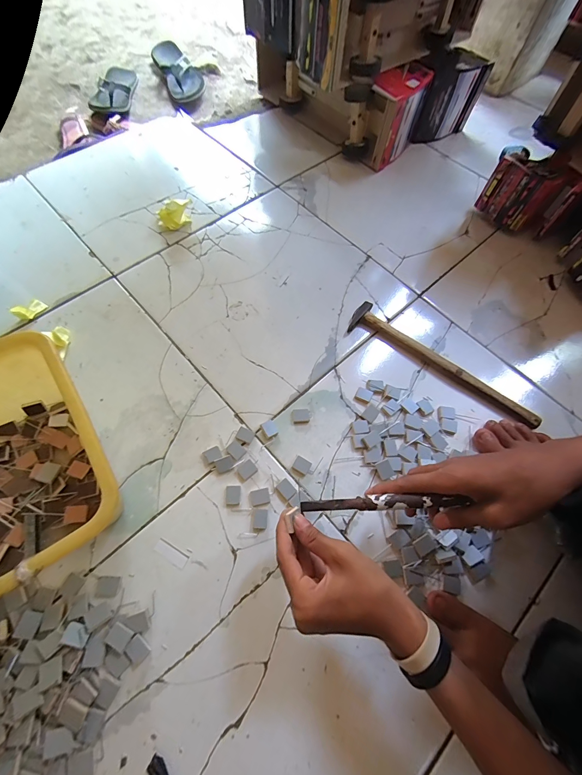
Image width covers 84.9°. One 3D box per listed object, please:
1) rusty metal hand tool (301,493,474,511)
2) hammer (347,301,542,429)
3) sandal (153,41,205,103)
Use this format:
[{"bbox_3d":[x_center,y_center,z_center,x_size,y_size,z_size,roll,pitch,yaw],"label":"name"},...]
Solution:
[{"bbox_3d":[0.090,0.121,0.333,0.160,0.009,0.013,-8,64,16],"label":"rusty metal hand tool"},{"bbox_3d":[0.251,-0.044,0.527,0.328,0.021,0.061,30,67,11],"label":"hammer"},{"bbox_3d":[-0.344,-0.982,0.982,0.111,0.045,0.232,-27,83,-14],"label":"sandal"}]

